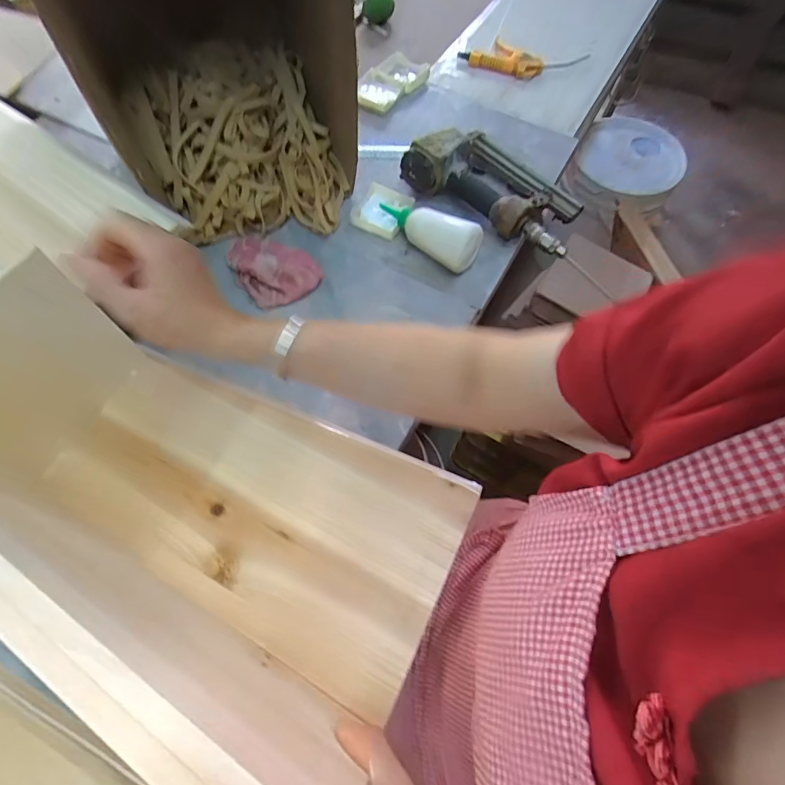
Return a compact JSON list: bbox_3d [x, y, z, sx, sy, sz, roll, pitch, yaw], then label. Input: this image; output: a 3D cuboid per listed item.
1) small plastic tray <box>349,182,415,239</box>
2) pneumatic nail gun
[{"bbox_3d":[-0.013,-0.268,0.638,0.075,0.012,0.083,24,67,9],"label":"small plastic tray"},{"bbox_3d":[0.159,-0.308,0.640,0.257,0.058,0.145,34,69,13],"label":"pneumatic nail gun"}]

